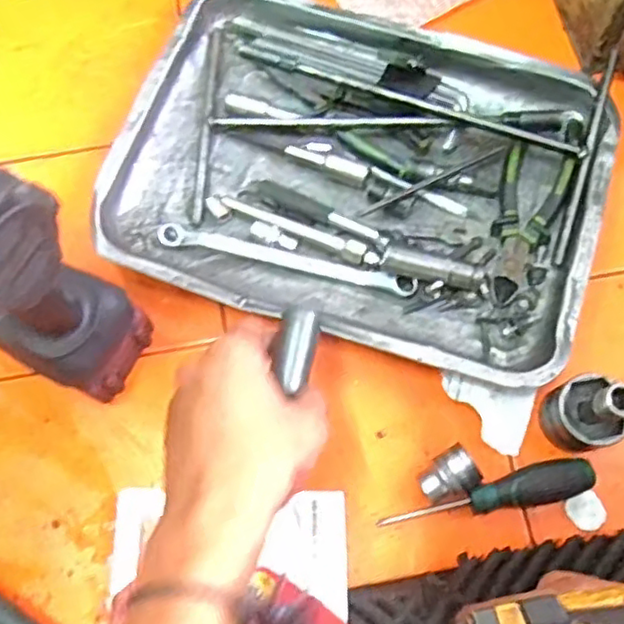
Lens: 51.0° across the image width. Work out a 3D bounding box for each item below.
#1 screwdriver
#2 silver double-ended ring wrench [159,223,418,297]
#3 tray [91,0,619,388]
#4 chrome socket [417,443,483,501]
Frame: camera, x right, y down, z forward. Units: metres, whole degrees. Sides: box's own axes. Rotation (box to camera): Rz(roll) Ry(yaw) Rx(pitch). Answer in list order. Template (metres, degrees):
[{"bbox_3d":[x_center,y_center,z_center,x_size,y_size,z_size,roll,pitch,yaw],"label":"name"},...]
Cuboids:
[{"bbox_3d":[0.128,0.132,0.475,0.154,0.029,0.027,-11,72,-3],"label":"screwdriver"},{"bbox_3d":[-0.021,-0.043,0.527,0.210,0.010,0.018,13,72,5],"label":"silver double-ended ring wrench"},{"bbox_3d":[0.041,-0.127,0.552,0.382,0.046,0.314,17,73,6],"label":"tray"},{"bbox_3d":[0.098,0.121,0.477,0.041,0.031,0.032,-30,74,-9],"label":"chrome socket"}]

